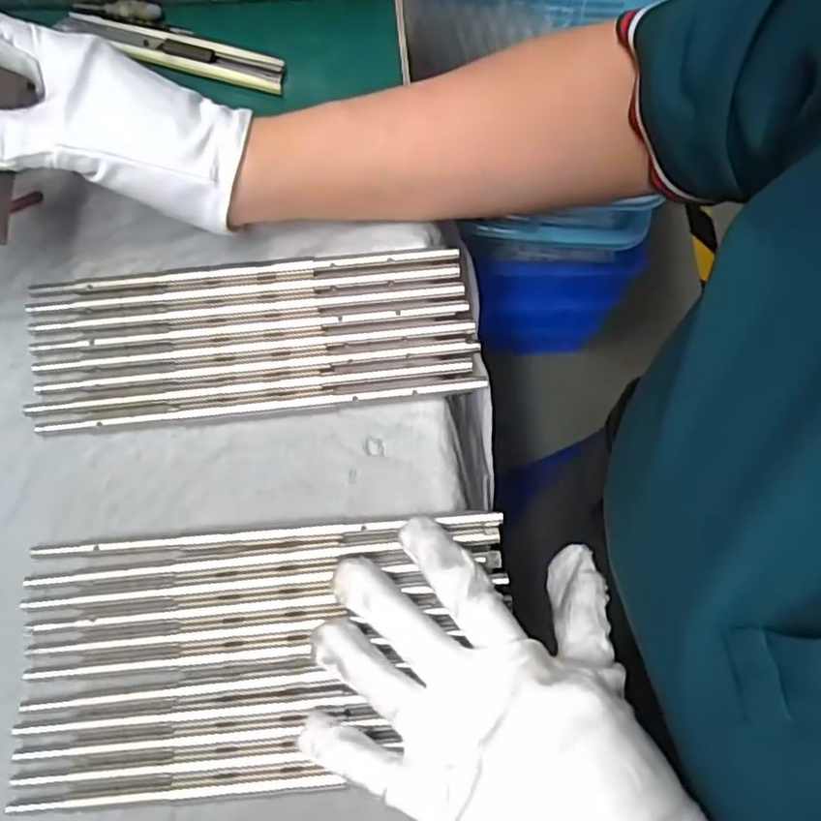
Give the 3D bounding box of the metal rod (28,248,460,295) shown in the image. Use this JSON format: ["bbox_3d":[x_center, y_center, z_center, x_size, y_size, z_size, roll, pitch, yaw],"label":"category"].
[{"bbox_3d":[-0.083,-0.069,0.340,0.211,0.004,0.008,-5,76,-3],"label":"metal rod"}]

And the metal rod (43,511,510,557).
[{"bbox_3d":[-0.066,0.058,0.312,0.213,0.006,0.008,-3,76,-2],"label":"metal rod"}]

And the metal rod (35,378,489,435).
[{"bbox_3d":[-0.070,-0.002,0.327,0.211,0.005,0.007,-6,76,-3],"label":"metal rod"}]

